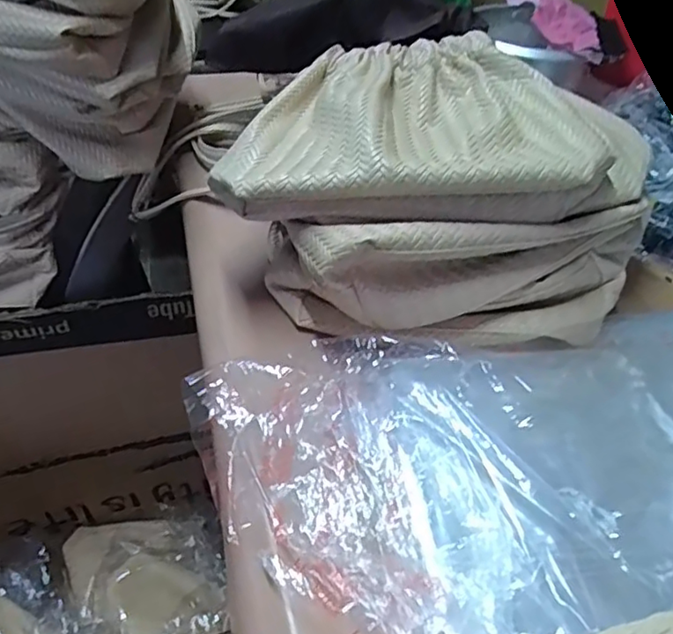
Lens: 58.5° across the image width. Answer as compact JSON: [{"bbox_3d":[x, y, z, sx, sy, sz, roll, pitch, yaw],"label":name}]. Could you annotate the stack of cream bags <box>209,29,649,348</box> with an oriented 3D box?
[{"bbox_3d":[0.082,-0.103,0.514,0.319,0.149,0.269,29,47,23],"label":"stack of cream bags"}]

